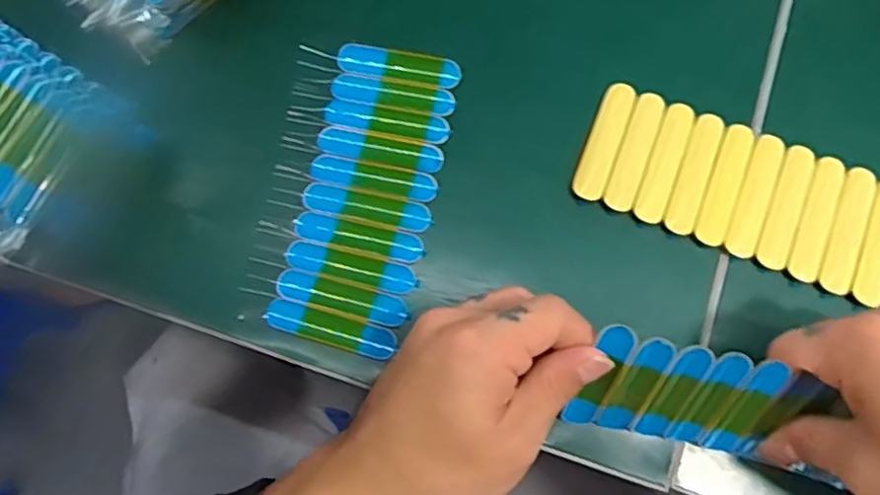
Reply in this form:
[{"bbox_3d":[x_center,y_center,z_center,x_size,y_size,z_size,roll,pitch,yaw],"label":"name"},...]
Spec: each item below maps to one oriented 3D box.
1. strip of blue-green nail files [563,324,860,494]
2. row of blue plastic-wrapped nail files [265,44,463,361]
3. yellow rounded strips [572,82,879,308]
[{"bbox_3d":[0.104,0.061,0.277,0.089,0.058,0.011,9,44,1],"label":"strip of blue-green nail files"},{"bbox_3d":[-0.035,-0.027,0.328,0.064,0.007,0.149,11,76,3],"label":"row of blue plastic-wrapped nail files"},{"bbox_3d":[0.146,-0.028,0.327,0.151,0.004,0.064,21,76,6],"label":"yellow rounded strips"}]

